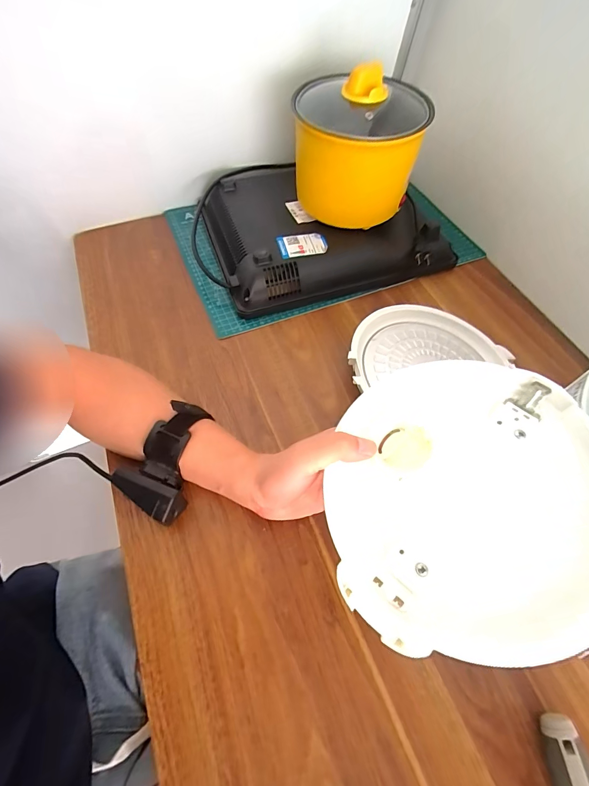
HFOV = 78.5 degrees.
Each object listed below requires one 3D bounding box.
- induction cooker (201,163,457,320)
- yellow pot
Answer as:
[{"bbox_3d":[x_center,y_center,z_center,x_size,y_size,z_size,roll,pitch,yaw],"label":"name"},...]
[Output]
[{"bbox_3d":[0.034,-0.265,0.563,0.345,0.068,0.288,-14,60,-12],"label":"induction cooker"},{"bbox_3d":[0.082,-0.331,0.485,0.159,0.161,0.165,2,58,-3],"label":"yellow pot"}]

